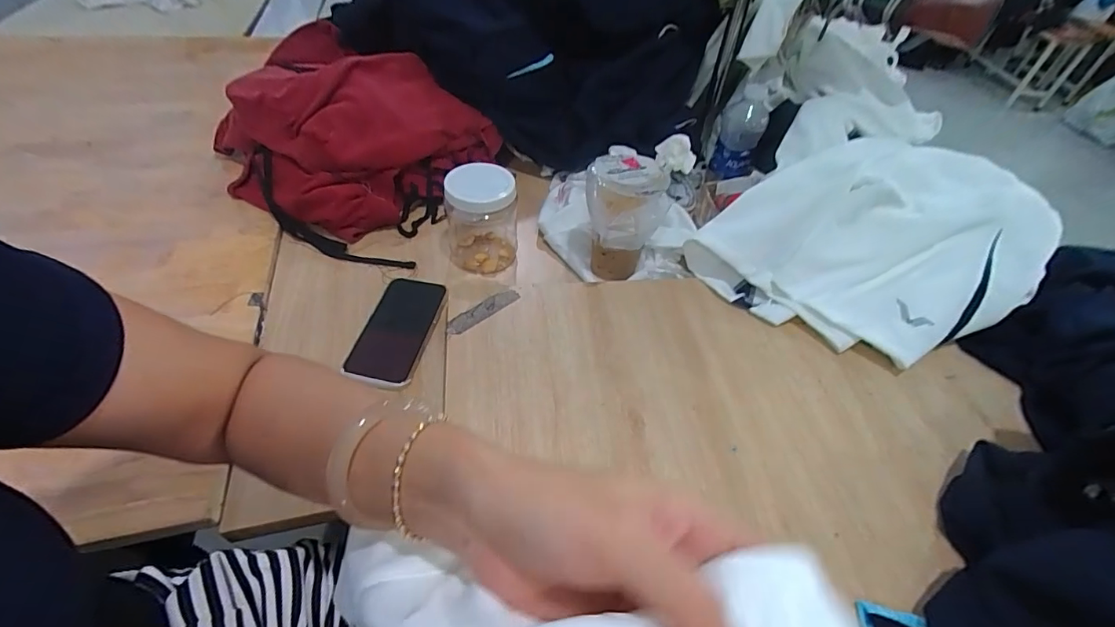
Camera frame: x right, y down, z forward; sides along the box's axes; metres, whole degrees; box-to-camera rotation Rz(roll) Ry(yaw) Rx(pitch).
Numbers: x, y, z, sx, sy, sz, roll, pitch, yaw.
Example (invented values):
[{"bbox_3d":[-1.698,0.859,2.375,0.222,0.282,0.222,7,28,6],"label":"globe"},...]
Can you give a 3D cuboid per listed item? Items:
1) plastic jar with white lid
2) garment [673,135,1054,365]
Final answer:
[{"bbox_3d":[-0.108,-0.138,0.665,0.099,0.126,0.105,2,47,-3],"label":"plastic jar with white lid"},{"bbox_3d":[0.437,-0.094,0.613,0.458,0.127,0.270,-18,51,-20],"label":"garment"}]

